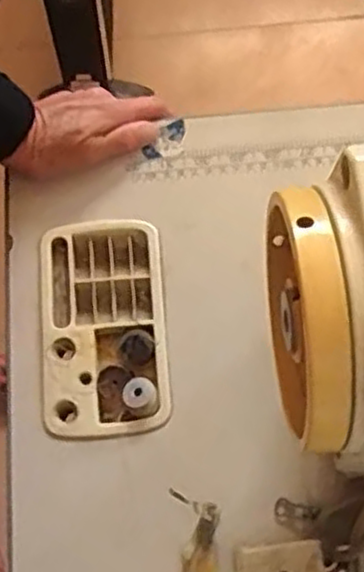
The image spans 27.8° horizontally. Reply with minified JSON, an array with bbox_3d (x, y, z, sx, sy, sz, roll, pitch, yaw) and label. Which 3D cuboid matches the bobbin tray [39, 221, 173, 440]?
[{"bbox_3d":[-0.053,0.027,0.494,0.082,0.015,0.144,-4,71,-1],"label":"bobbin tray"}]

